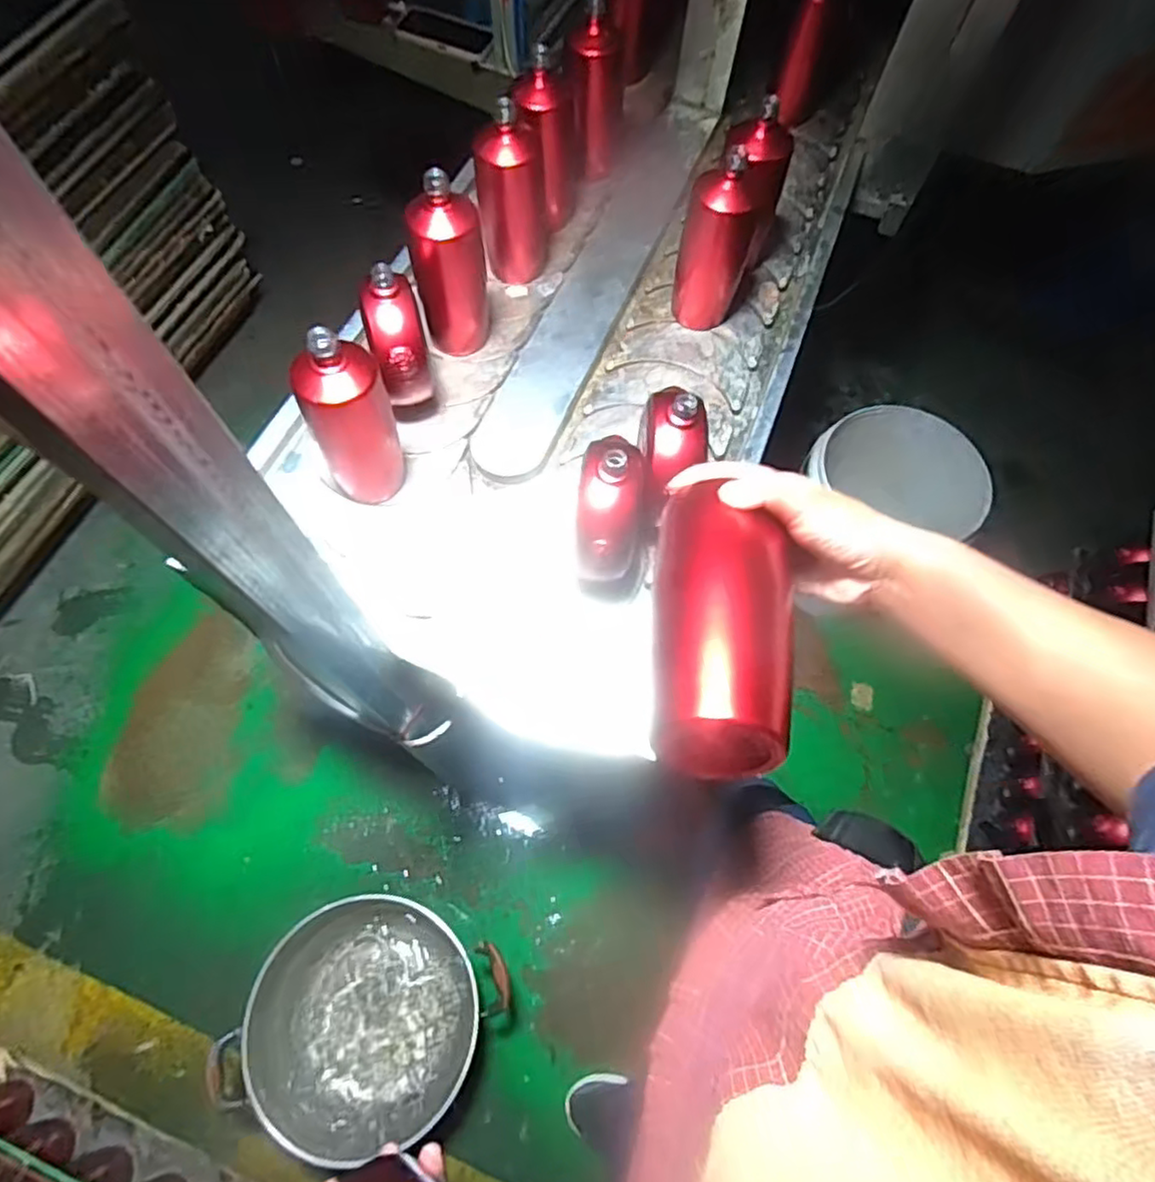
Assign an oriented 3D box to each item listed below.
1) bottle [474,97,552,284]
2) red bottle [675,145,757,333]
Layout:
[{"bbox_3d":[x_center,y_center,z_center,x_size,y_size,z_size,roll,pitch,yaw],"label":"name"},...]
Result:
[{"bbox_3d":[-0.078,-0.497,0.827,0.086,0.197,0.082,-1,63,-2],"label":"bottle"},{"bbox_3d":[0.167,-0.417,0.800,0.084,0.184,0.068,8,63,3],"label":"red bottle"}]

